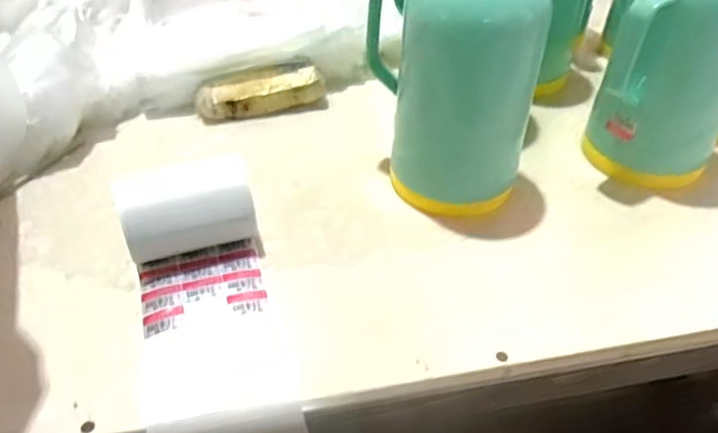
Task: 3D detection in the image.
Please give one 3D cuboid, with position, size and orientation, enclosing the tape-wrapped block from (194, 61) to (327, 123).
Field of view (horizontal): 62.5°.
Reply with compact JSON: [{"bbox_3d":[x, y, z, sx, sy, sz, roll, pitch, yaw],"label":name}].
[{"bbox_3d":[-0.125,-0.157,0.750,0.159,0.041,0.055,-11,43,-14],"label":"tape-wrapped block"}]

